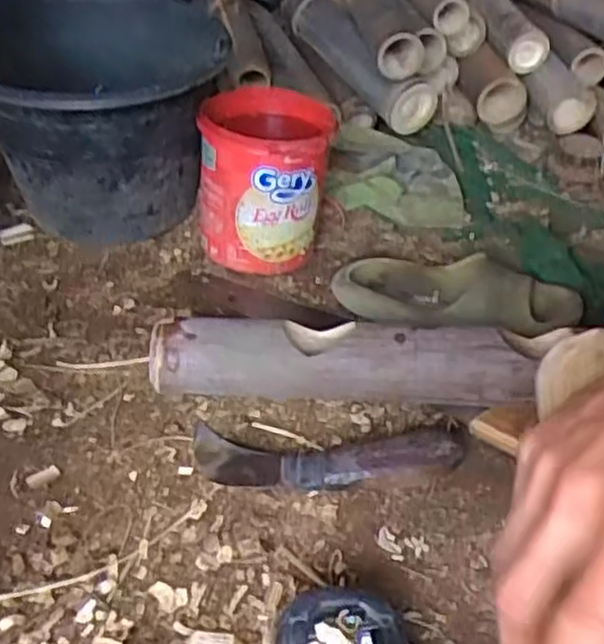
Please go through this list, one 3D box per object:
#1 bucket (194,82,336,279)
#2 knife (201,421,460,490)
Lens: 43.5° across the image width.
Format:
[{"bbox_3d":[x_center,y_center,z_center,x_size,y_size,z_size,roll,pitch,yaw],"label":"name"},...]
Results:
[{"bbox_3d":[-0.042,-0.154,0.830,0.128,0.163,0.137,3,40,-2],"label":"bucket"},{"bbox_3d":[0.020,0.105,0.619,0.219,0.040,0.070,4,40,-1],"label":"knife"}]

